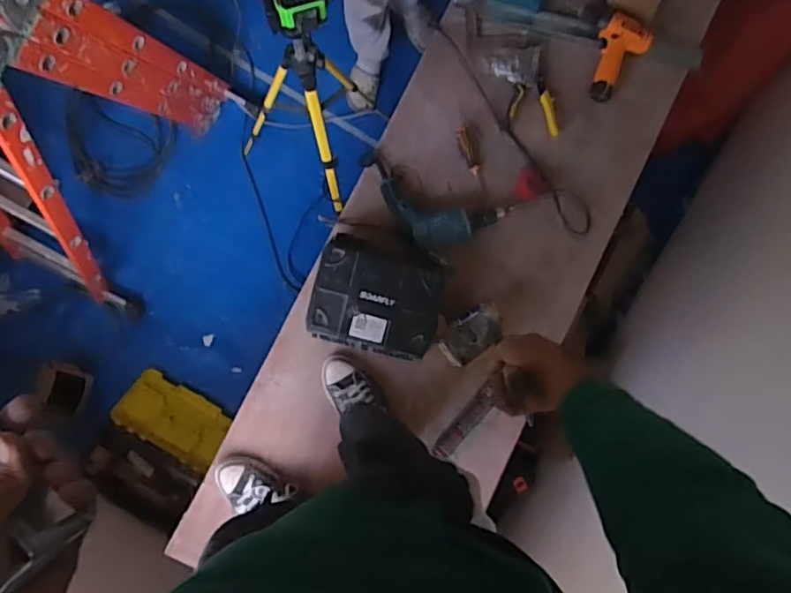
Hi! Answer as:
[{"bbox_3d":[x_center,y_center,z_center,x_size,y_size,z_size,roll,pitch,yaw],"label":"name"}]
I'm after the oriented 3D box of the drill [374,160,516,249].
[{"bbox_3d":[0.087,-0.186,1.372,0.317,0.056,0.157,18,85,-3],"label":"drill"}]

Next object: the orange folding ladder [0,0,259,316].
[{"bbox_3d":[-0.845,-0.445,1.515,0.383,1.108,0.808,29,84,-2],"label":"orange folding ladder"}]

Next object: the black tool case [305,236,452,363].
[{"bbox_3d":[-0.035,-0.001,1.357,0.279,0.150,0.249,14,85,-3],"label":"black tool case"}]

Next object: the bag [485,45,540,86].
[{"bbox_3d":[0.286,-0.569,1.472,0.133,0.018,0.090,5,85,-4],"label":"bag"}]

